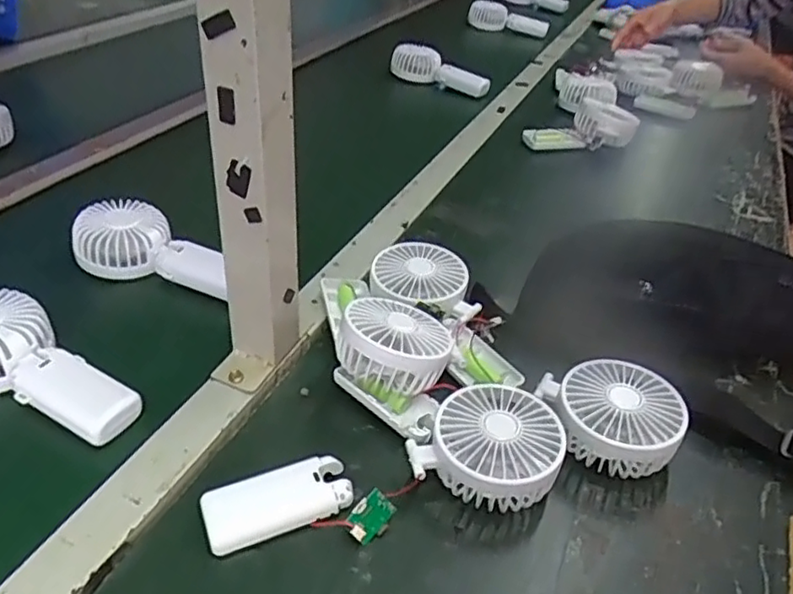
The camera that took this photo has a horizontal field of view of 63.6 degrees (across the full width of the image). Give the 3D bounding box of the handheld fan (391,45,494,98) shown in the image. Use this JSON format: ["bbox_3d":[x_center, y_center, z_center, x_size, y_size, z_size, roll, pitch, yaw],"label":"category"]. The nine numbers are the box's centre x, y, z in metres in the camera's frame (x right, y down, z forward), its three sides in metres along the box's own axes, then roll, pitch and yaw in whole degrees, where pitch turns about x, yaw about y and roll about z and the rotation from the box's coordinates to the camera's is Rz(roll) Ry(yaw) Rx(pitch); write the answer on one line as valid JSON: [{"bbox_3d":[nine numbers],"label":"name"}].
[{"bbox_3d":[0.073,-0.406,1.147,0.195,0.070,0.044,23,40,21],"label":"handheld fan"}]

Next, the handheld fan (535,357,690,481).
[{"bbox_3d":[0.157,0.089,0.468,0.087,0.047,0.083,1,38,-6],"label":"handheld fan"}]

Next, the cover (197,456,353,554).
[{"bbox_3d":[-0.078,0.132,0.420,0.093,0.018,0.044,-8,40,-18],"label":"cover"}]

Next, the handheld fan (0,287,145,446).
[{"bbox_3d":[-0.271,0.049,0.473,0.173,0.037,0.083,22,40,20],"label":"handheld fan"}]

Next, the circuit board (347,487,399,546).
[{"bbox_3d":[-0.016,0.141,0.409,0.025,0.006,0.031,44,71,-7],"label":"circuit board"}]

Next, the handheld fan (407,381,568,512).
[{"bbox_3d":[0.065,0.106,0.444,0.094,0.047,0.089,24,41,22],"label":"handheld fan"}]

